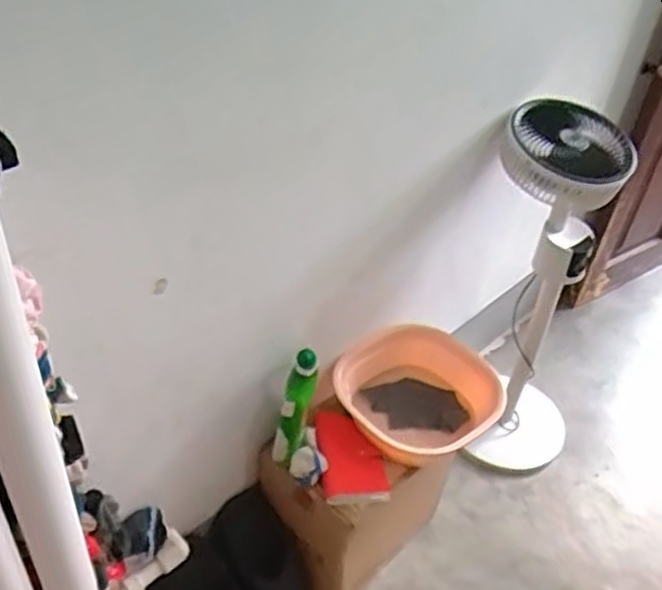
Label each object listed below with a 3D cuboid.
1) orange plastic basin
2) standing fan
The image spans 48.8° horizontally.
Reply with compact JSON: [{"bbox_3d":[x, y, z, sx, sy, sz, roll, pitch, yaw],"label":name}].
[{"bbox_3d":[0.147,0.184,1.292,0.240,0.112,0.267,-24,49,-30],"label":"orange plastic basin"},{"bbox_3d":[0.419,0.027,1.484,0.295,0.757,0.251,18,42,13],"label":"standing fan"}]

